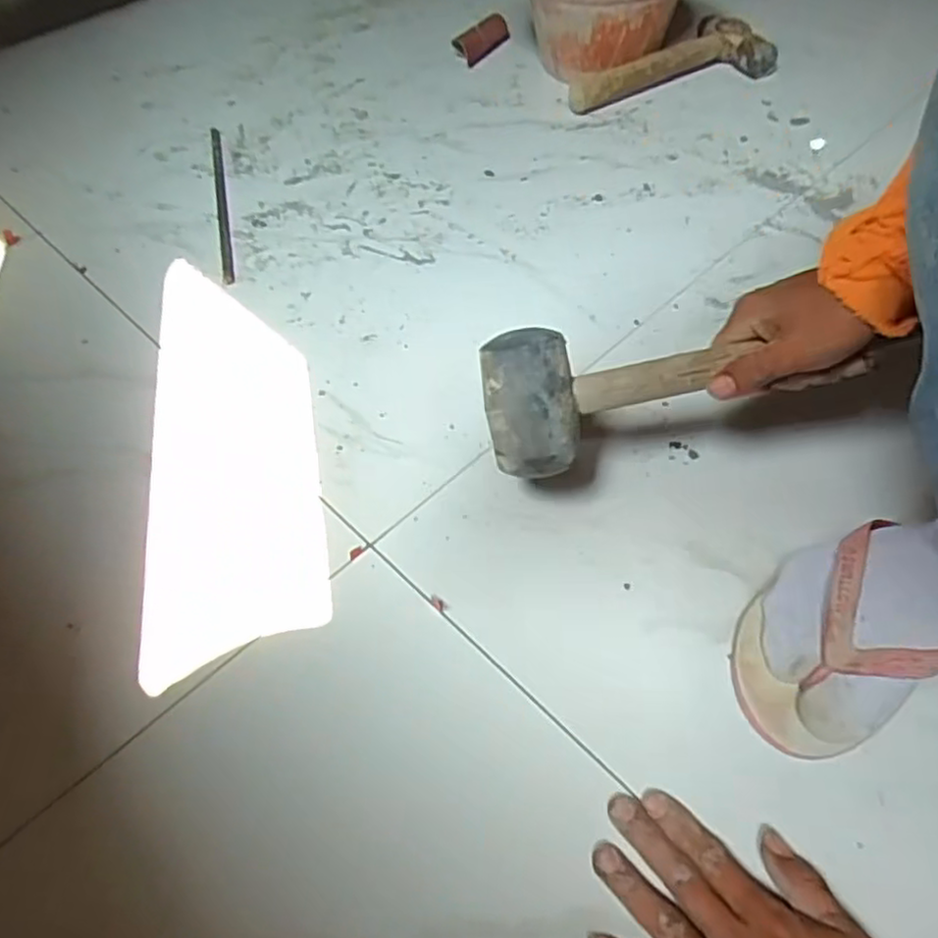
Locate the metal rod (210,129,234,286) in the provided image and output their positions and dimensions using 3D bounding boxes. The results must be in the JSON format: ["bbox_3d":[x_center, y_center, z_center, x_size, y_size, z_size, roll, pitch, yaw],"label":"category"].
[{"bbox_3d":[-0.291,-0.318,0.800,0.013,0.008,0.328,-14,52,-6],"label":"metal rod"}]

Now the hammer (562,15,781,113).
[{"bbox_3d":[0.248,-0.508,0.875,0.257,0.041,0.110,-27,55,-16],"label":"hammer"}]

